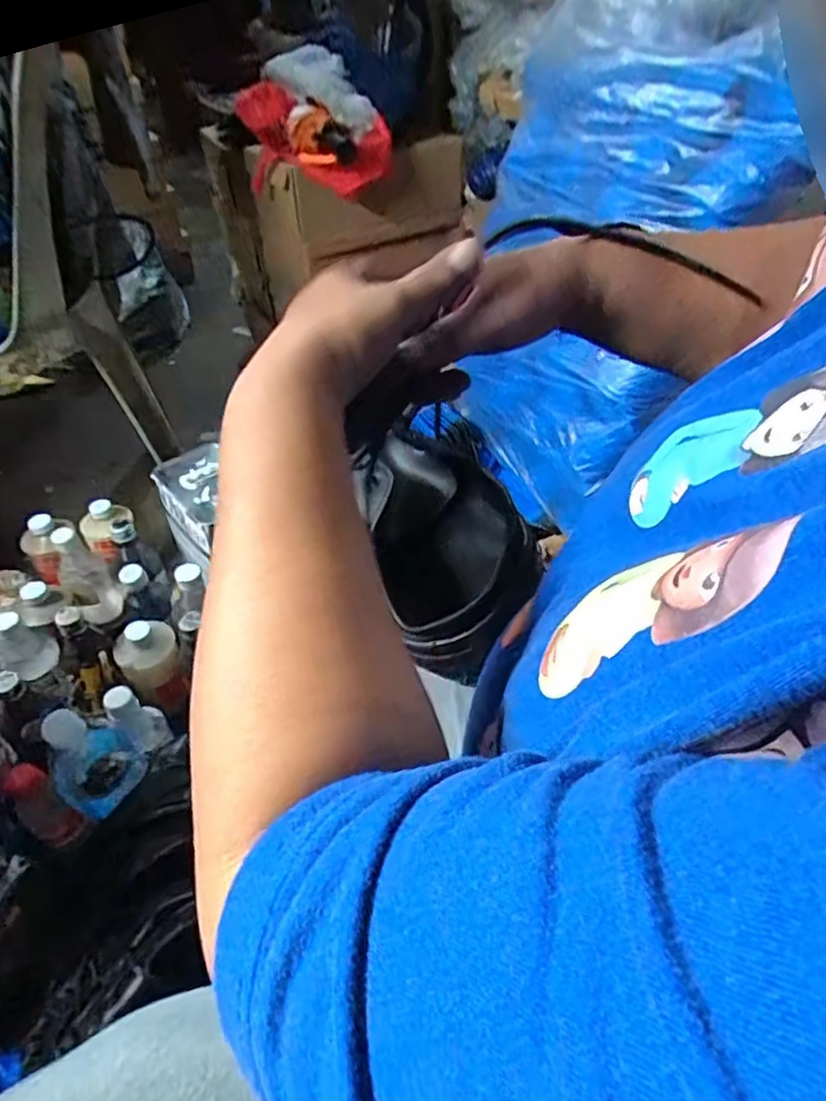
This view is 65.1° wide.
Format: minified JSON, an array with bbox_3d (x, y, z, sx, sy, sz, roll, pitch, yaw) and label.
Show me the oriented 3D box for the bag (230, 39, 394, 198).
[{"bbox_3d":[-0.145,-0.643,0.968,0.217,0.146,0.191,-2,46,-4],"label":"bag"}]

